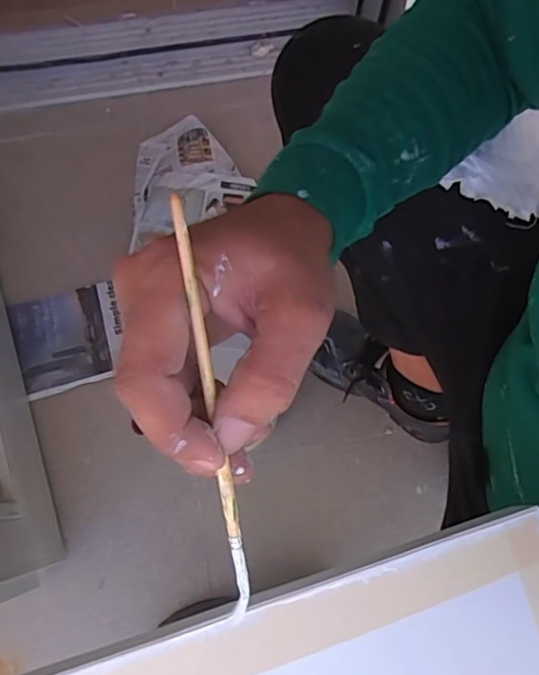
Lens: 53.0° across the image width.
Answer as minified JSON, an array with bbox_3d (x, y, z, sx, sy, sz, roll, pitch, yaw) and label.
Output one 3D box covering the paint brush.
[{"bbox_3d":[-0.022,0.035,0.209,0.008,0.005,0.173,-9,106,-4],"label":"paint brush"}]

